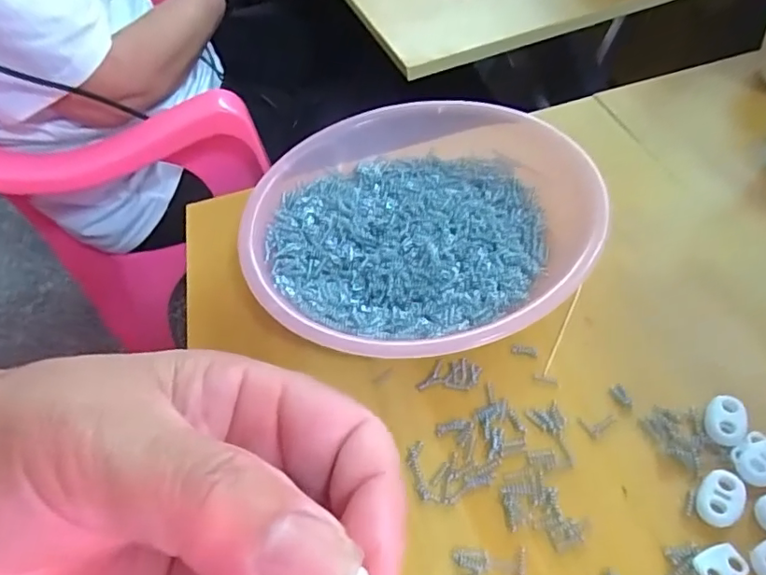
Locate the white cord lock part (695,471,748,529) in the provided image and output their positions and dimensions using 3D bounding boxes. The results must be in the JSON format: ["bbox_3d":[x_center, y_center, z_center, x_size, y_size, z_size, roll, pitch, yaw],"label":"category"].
[{"bbox_3d":[0.129,0.080,0.219,0.015,0.005,0.021,26,59,29],"label":"white cord lock part"}]

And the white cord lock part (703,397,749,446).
[{"bbox_3d":[0.142,0.055,0.238,0.016,0.005,0.021,17,54,23],"label":"white cord lock part"}]

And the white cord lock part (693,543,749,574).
[{"bbox_3d":[0.121,0.100,0.205,0.018,0.004,0.012,-20,49,-7],"label":"white cord lock part"}]

